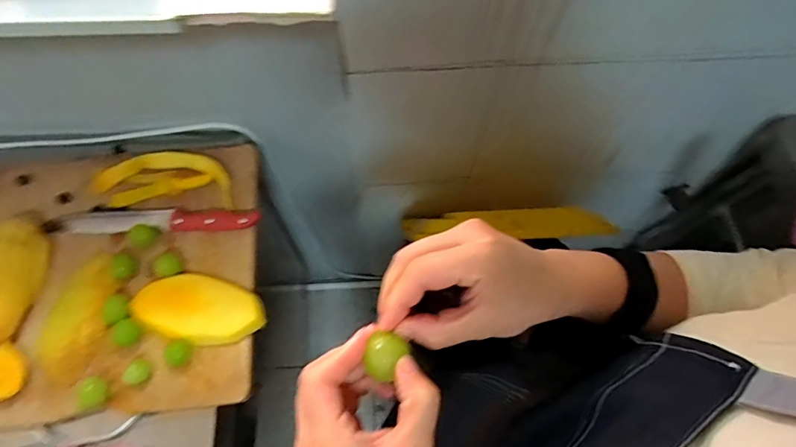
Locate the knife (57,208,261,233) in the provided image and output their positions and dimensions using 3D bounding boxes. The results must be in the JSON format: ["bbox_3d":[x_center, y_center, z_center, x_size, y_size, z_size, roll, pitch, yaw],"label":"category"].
[{"bbox_3d":[-0.305,-0.006,0.563,0.242,0.013,0.032,0,66,-1],"label":"knife"}]

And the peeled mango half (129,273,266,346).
[{"bbox_3d":[-0.233,0.098,0.513,0.144,0.030,0.073,13,66,5],"label":"peeled mango half"}]

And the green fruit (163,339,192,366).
[{"bbox_3d":[-0.248,0.147,0.501,0.027,0.019,0.028,0,66,0],"label":"green fruit"}]

